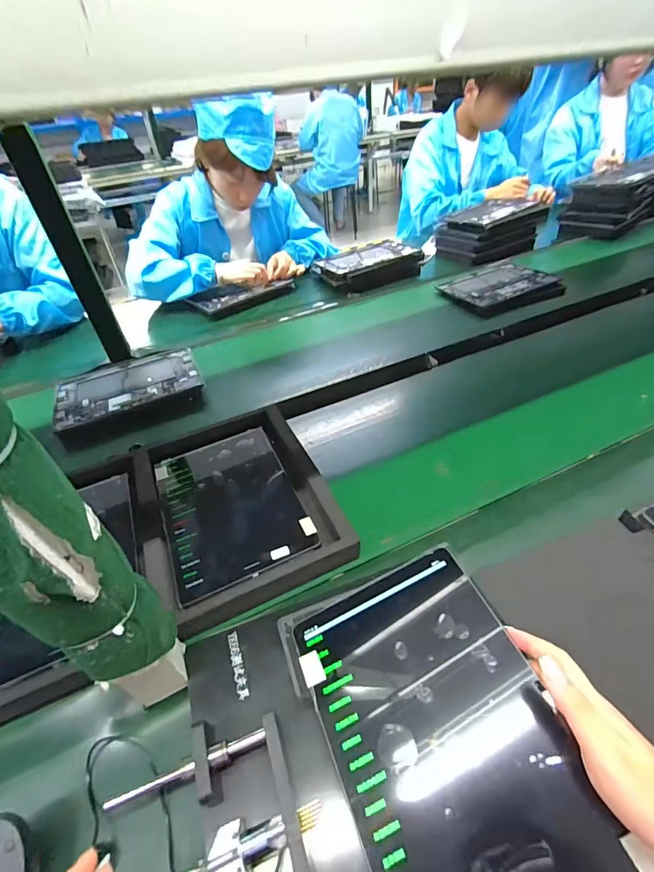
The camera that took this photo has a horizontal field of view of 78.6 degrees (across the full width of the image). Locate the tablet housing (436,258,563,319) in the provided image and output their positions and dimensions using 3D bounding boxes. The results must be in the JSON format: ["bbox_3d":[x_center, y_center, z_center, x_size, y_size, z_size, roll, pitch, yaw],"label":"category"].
[{"bbox_3d":[0.409,-0.357,0.965,0.259,0.030,0.189,-22,44,-17],"label":"tablet housing"}]

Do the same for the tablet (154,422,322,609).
[{"bbox_3d":[-0.127,0.086,0.524,0.164,0.009,0.241,-21,44,-14],"label":"tablet"}]

